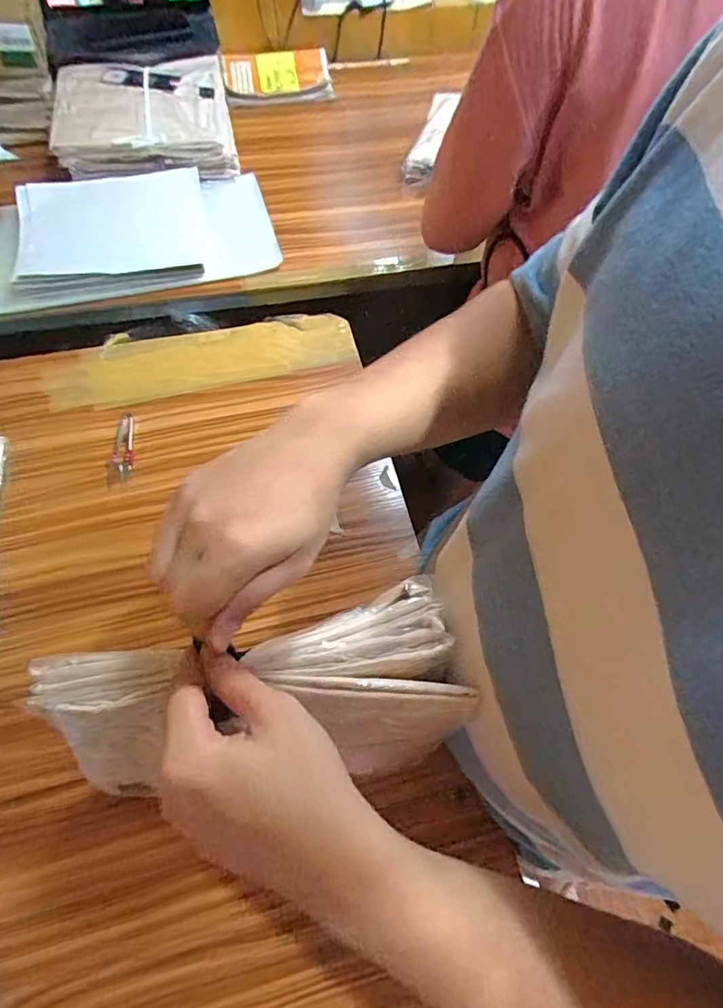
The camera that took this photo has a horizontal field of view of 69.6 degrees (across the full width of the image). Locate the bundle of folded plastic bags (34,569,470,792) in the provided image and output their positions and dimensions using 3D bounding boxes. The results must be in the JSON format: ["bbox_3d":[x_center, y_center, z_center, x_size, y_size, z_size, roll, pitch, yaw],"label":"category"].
[{"bbox_3d":[-0.066,0.122,0.340,0.255,0.063,0.106,-6,64,-6],"label":"bundle of folded plastic bags"}]

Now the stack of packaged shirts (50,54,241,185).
[{"bbox_3d":[-0.349,-0.615,0.847,0.266,0.099,0.196,-11,63,-8],"label":"stack of packaged shirts"}]

